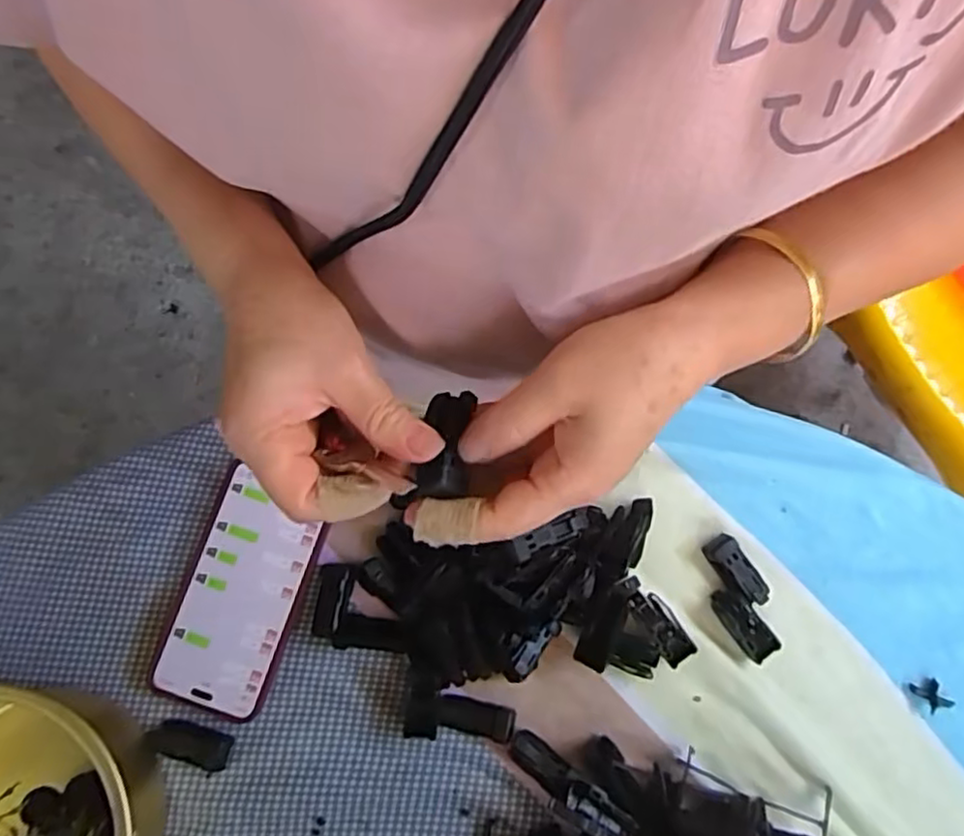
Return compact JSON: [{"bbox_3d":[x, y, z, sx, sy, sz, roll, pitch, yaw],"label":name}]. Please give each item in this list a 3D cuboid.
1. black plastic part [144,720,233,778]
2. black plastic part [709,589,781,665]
[{"bbox_3d":[-0.186,0.208,0.428,0.052,0.006,0.025,17,78,5],"label":"black plastic part"},{"bbox_3d":[0.168,0.132,0.435,0.021,0.011,0.047,-34,79,-6],"label":"black plastic part"}]

